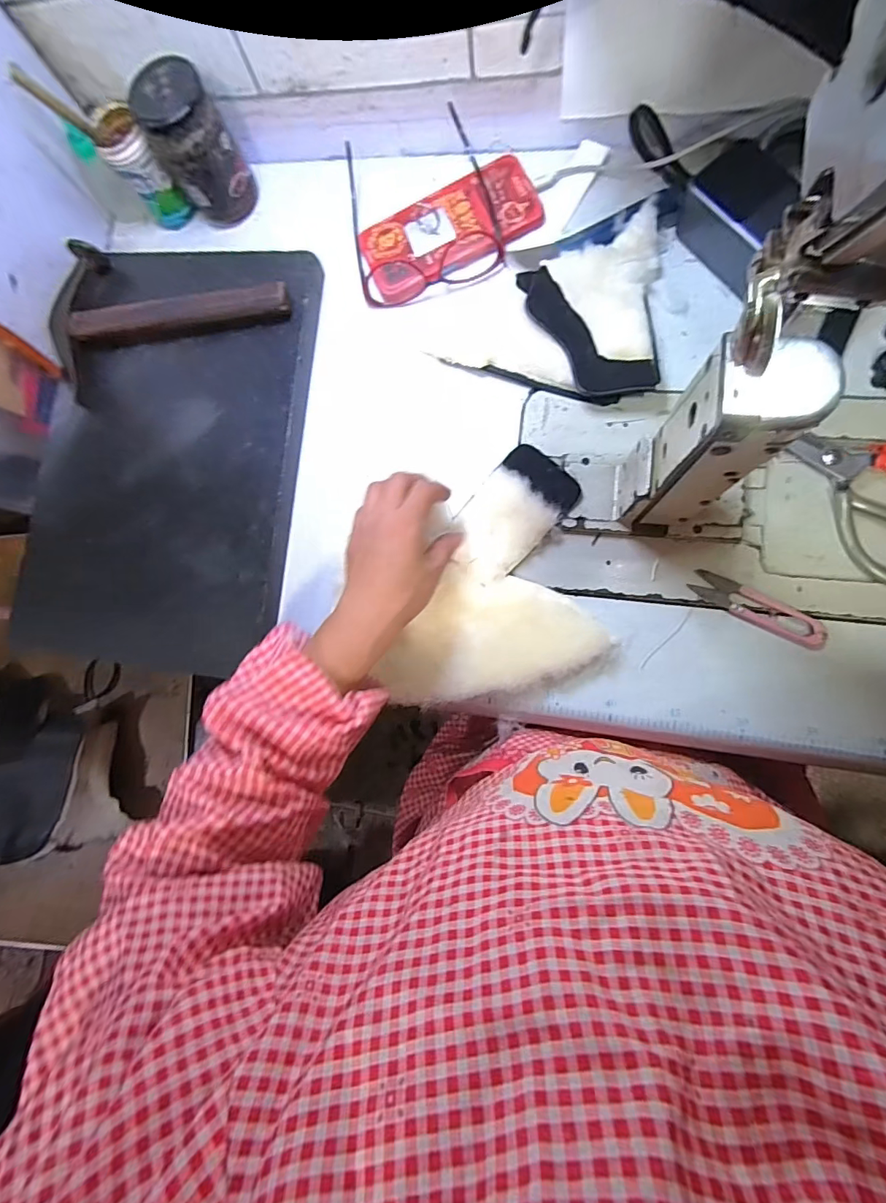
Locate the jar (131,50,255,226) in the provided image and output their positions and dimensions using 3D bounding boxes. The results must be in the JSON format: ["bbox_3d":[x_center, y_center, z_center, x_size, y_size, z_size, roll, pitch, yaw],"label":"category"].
[{"bbox_3d":[-0.218,-0.401,0.421,0.065,0.099,0.061,-1,83,6],"label":"jar"}]

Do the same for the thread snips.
[{"bbox_3d":[0.245,0.006,0.364,0.102,0.006,0.025,27,87,8],"label":"thread snips"}]

